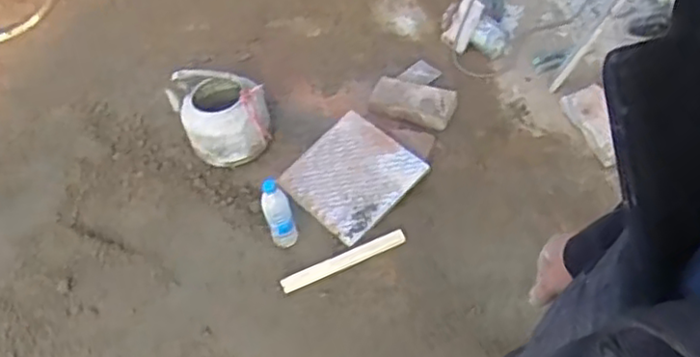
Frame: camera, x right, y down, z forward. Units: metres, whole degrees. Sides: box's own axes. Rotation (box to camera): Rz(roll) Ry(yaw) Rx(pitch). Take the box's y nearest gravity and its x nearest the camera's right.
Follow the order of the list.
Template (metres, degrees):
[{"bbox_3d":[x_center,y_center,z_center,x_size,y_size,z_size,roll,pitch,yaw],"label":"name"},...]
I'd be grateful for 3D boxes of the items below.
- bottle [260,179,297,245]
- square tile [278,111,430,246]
[{"bbox_3d":[-0.174,0.093,1.681,0.062,0.230,0.069,-20,54,-9],"label":"bottle"},{"bbox_3d":[0.004,-0.011,1.832,0.298,0.016,0.293,-45,65,-10],"label":"square tile"}]

